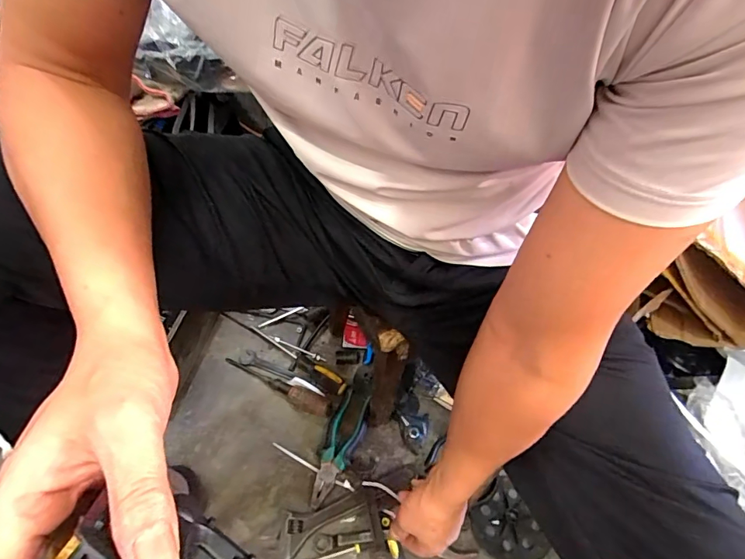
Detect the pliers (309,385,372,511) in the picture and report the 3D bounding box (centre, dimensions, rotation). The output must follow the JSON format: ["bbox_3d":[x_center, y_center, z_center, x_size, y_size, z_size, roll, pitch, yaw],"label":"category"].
[{"bbox_3d":[-0.053,0.259,0.686,0.058,0.017,0.182,18,51,11],"label":"pliers"}]

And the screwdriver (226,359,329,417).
[{"bbox_3d":[-0.165,0.181,0.748,0.207,0.033,0.032,25,52,16],"label":"screwdriver"}]

